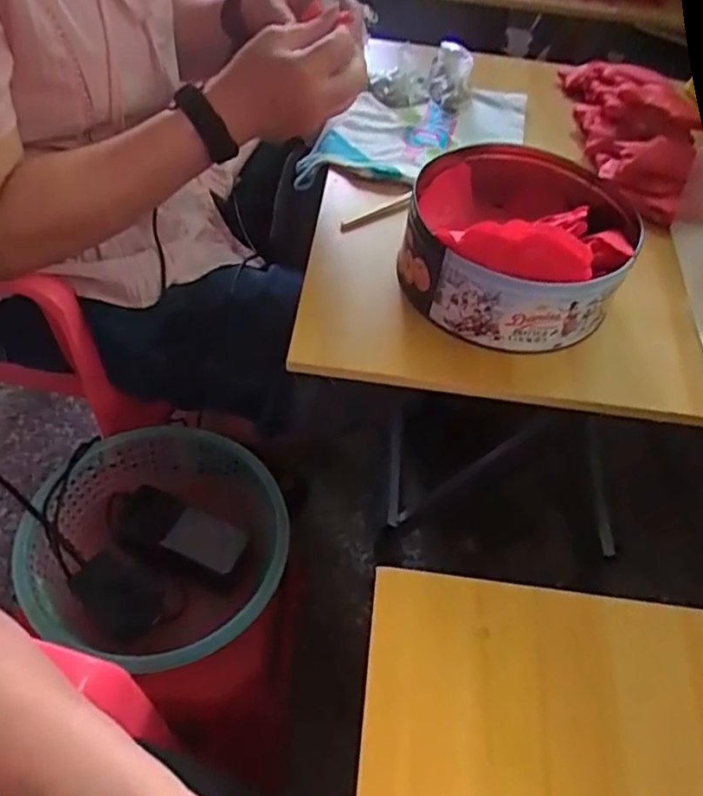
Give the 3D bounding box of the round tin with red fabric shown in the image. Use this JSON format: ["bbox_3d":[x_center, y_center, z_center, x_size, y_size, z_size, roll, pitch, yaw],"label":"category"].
[{"bbox_3d":[0.138,-0.142,0.569,0.170,0.109,0.191,15,52,6],"label":"round tin with red fabric"}]

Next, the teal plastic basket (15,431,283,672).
[{"bbox_3d":[-0.182,0.142,0.645,0.233,0.078,0.221,3,51,-4],"label":"teal plastic basket"}]

